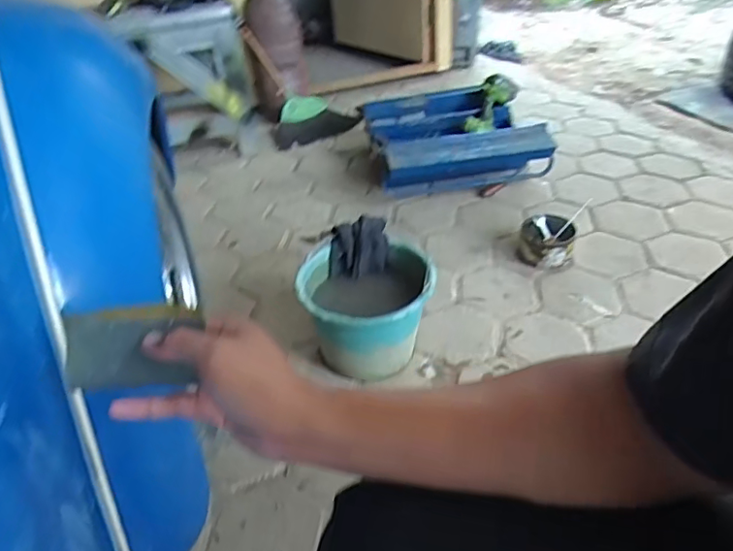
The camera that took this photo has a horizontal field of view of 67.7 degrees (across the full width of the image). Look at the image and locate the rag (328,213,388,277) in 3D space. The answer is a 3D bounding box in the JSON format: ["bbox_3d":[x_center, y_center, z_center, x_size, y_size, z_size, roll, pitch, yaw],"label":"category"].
[{"bbox_3d":[-0.023,-0.066,1.265,0.145,0.117,0.064,-10,37,-8],"label":"rag"}]

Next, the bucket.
[{"bbox_3d":[0.006,0.090,1.205,0.286,0.231,0.257,-10,37,-8],"label":"bucket"}]

